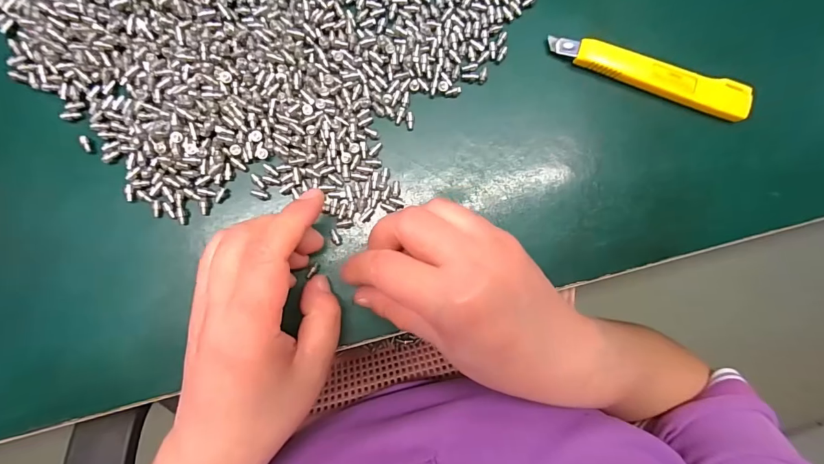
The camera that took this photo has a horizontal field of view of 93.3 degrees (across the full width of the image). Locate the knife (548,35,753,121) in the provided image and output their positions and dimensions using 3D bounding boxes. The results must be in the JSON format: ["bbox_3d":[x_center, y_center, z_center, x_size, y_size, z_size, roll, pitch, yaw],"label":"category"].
[{"bbox_3d":[0.148,-0.096,0.242,0.127,0.010,0.022,14,87,-4],"label":"knife"}]

